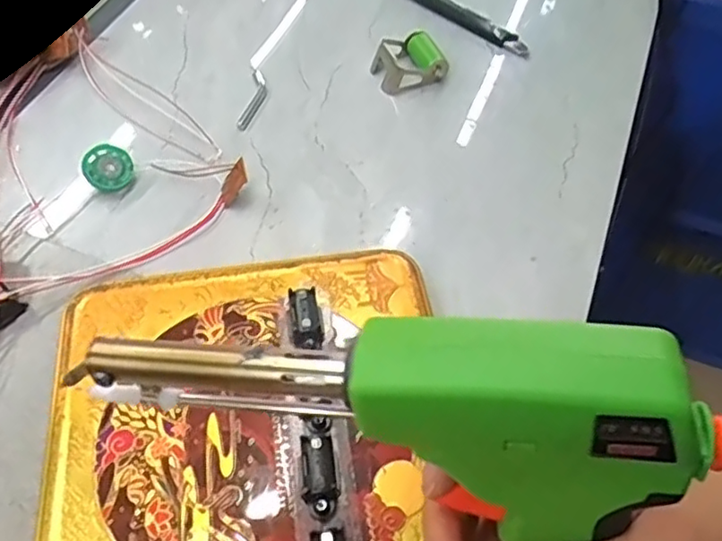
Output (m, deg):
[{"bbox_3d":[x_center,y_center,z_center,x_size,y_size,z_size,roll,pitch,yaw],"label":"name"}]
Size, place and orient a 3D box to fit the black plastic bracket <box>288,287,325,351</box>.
[{"bbox_3d":[-0.028,0.025,0.325,0.017,0.014,0.033,-7,55,-5],"label":"black plastic bracket"}]

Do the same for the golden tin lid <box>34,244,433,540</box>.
[{"bbox_3d":[-0.047,0.096,0.288,0.188,0.015,0.234,-8,55,-6],"label":"golden tin lid"}]

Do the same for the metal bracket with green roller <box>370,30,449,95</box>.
[{"bbox_3d":[0.033,-0.152,0.456,0.045,0.018,0.042,-21,57,-14],"label":"metal bracket with green roller"}]

